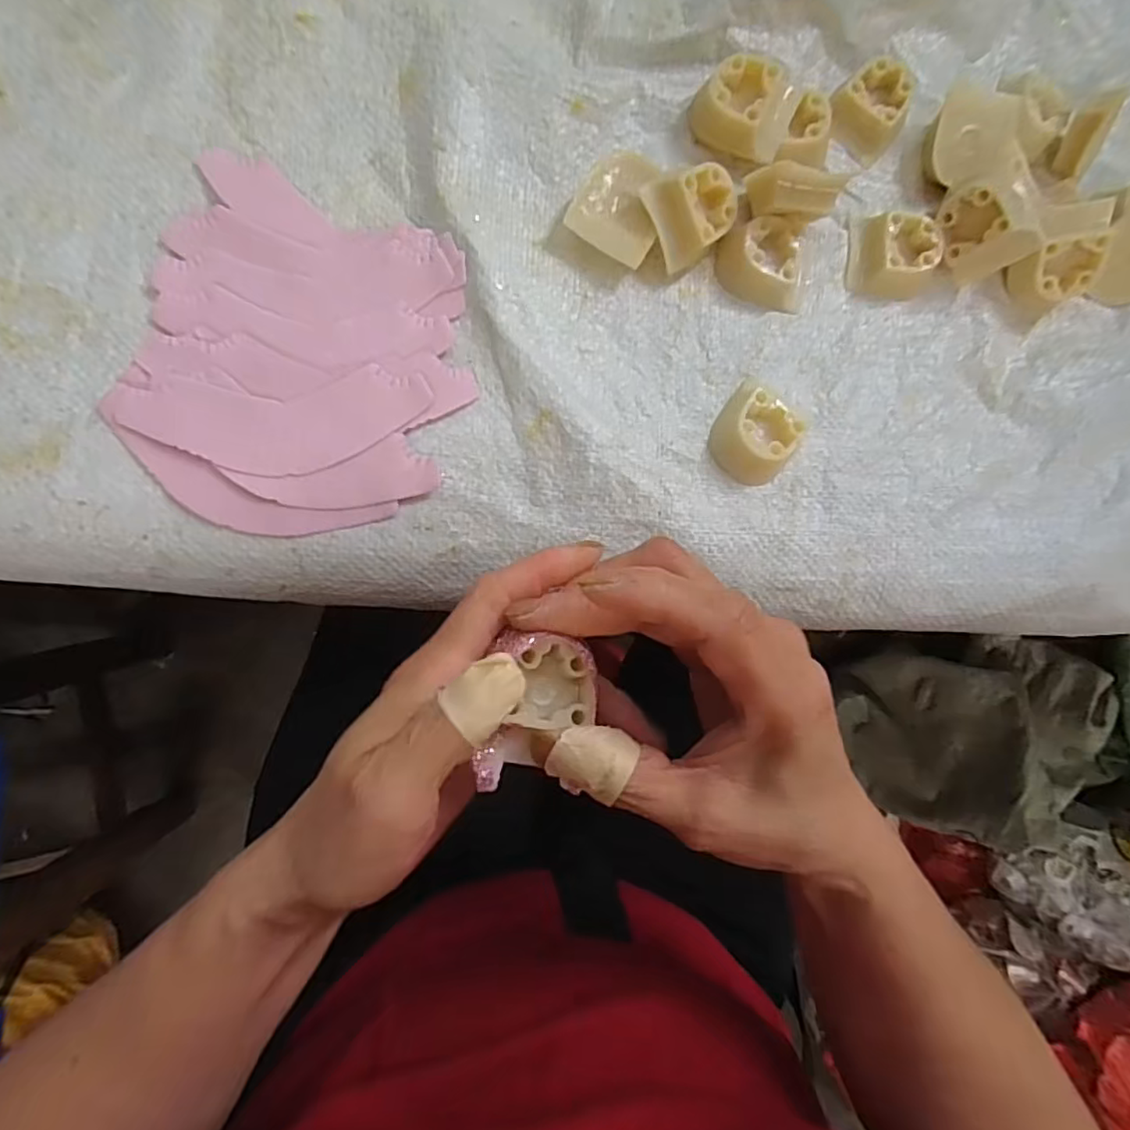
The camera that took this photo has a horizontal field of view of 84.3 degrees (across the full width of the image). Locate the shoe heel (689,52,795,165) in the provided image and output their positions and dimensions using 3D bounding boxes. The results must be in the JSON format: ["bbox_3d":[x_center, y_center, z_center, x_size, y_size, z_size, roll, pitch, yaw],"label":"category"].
[{"bbox_3d":[0.084,-0.214,0.293,0.044,0.023,0.034,21,82,-6],"label":"shoe heel"}]

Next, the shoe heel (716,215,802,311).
[{"bbox_3d":[0.094,-0.143,0.295,0.039,0.017,0.040,-6,86,-9],"label":"shoe heel"}]

